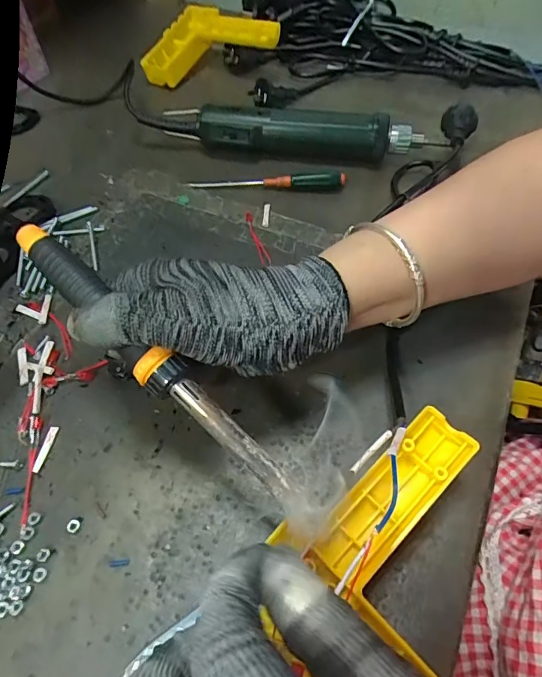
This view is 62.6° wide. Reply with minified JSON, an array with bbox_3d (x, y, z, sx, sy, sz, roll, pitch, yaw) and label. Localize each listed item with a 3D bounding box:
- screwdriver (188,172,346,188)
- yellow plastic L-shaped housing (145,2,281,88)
[{"bbox_3d":[-0.003,-0.150,0.421,0.145,0.015,0.013,2,55,1],"label":"screwdriver"},{"bbox_3d":[-0.077,-0.362,0.542,0.161,0.048,0.116,-11,56,-7],"label":"yellow plastic L-shaped housing"}]

